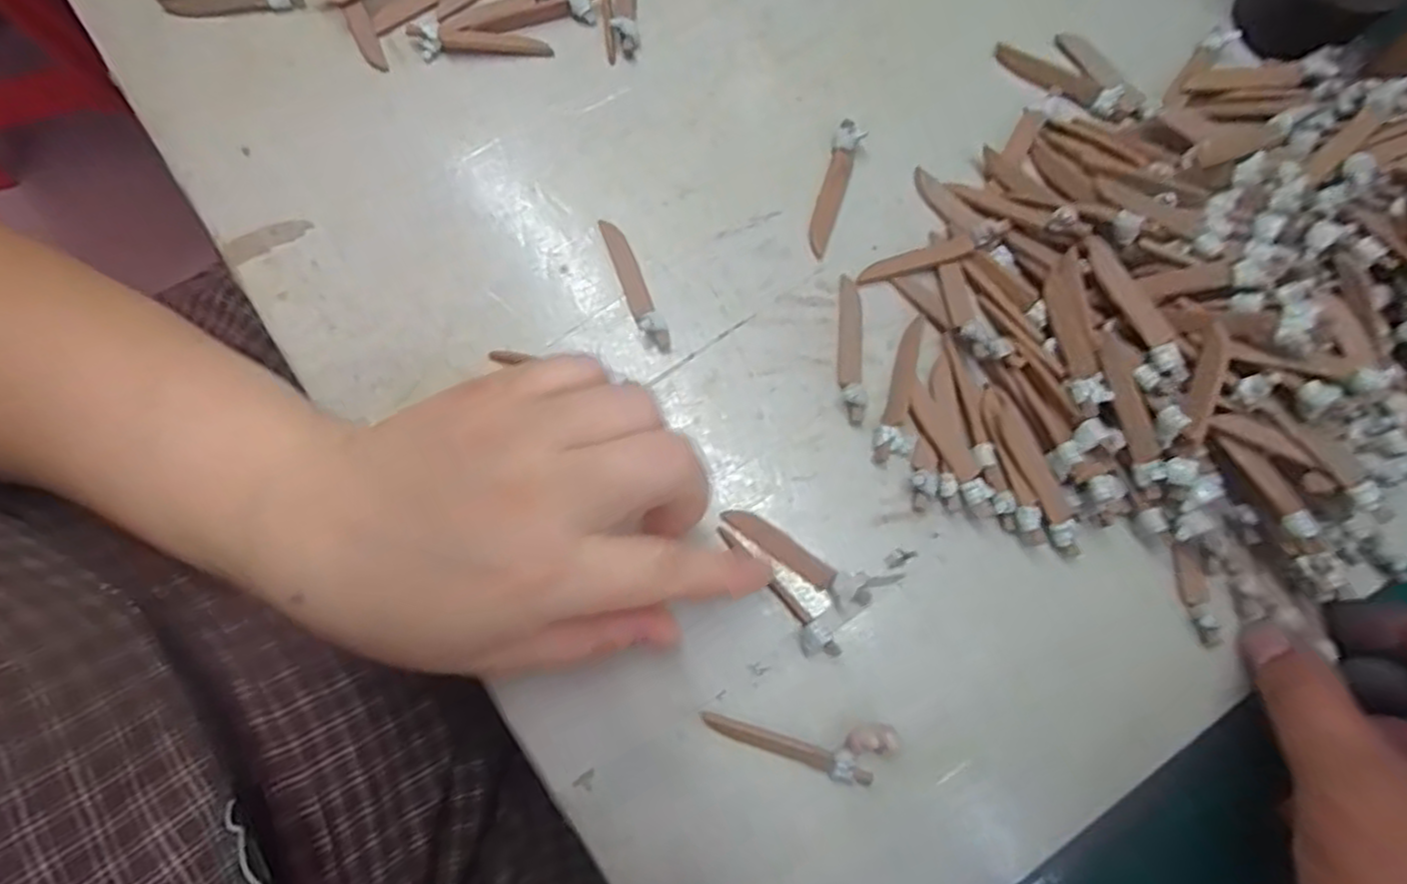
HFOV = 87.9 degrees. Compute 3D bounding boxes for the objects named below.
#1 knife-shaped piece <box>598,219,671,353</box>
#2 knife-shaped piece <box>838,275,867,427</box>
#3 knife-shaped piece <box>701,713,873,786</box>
[{"bbox_3d":[-0.027,-0.062,0.283,0.010,0.009,0.059,-21,79,-4],"label":"knife-shaped piece"},{"bbox_3d":[0.056,-0.036,0.278,0.010,0.010,0.058,0,78,0],"label":"knife-shaped piece"},{"bbox_3d":[0.029,0.104,0.248,0.059,0.008,0.009,17,78,4],"label":"knife-shaped piece"}]

